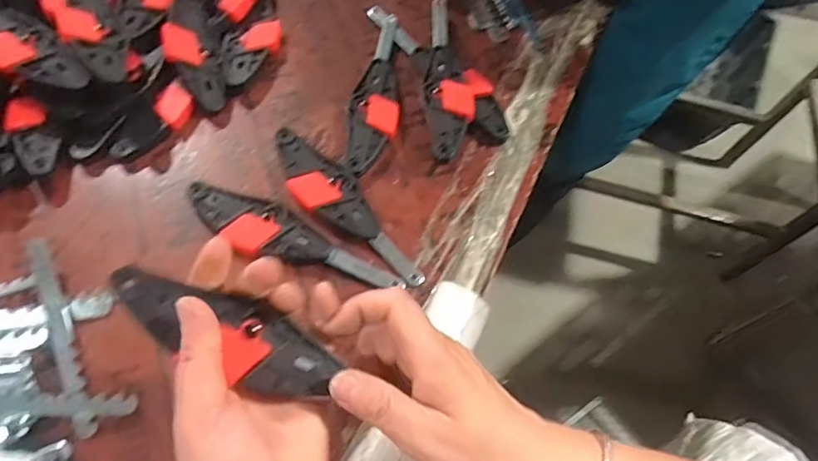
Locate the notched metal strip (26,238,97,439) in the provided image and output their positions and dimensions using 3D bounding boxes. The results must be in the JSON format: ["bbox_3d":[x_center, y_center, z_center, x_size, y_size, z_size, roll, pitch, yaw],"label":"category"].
[{"bbox_3d":[-0.241,0.070,0.387,0.015,0.008,0.148,-17,68,-29],"label":"notched metal strip"}]

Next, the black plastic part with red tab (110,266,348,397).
[{"bbox_3d":[-0.092,0.051,0.284,0.117,0.008,0.038,28,61,-12],"label":"black plastic part with red tab"}]

